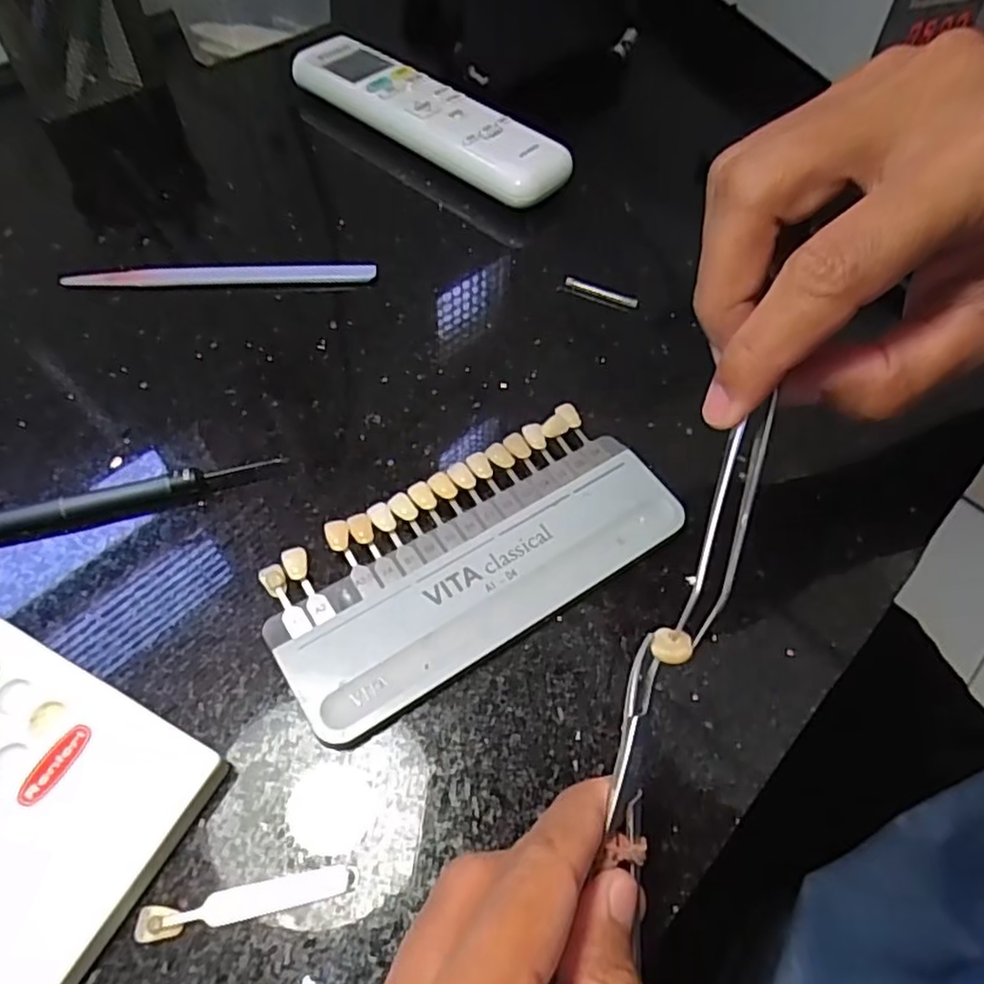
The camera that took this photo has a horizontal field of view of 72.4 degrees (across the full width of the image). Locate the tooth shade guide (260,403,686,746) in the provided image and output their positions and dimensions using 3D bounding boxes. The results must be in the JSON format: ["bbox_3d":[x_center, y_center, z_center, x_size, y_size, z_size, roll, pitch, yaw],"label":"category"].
[{"bbox_3d":[-0.006,0.022,0.237,0.145,0.010,0.066,-29,62,-20],"label":"tooth shade guide"}]

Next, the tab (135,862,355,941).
[{"bbox_3d":[-0.065,0.109,0.180,0.055,0.005,0.008,-9,58,-8],"label":"tab"}]

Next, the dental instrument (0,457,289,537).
[{"bbox_3d":[-0.156,0.008,0.239,0.156,0.009,0.009,-15,59,-12],"label":"dental instrument"}]

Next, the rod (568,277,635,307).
[{"bbox_3d":[0.052,-0.094,0.318,0.035,0.005,0.004,21,58,11],"label":"rod"}]

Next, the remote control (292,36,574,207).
[{"bbox_3d":[-0.036,-0.208,0.375,0.180,0.025,0.040,37,62,20],"label":"remote control"}]

